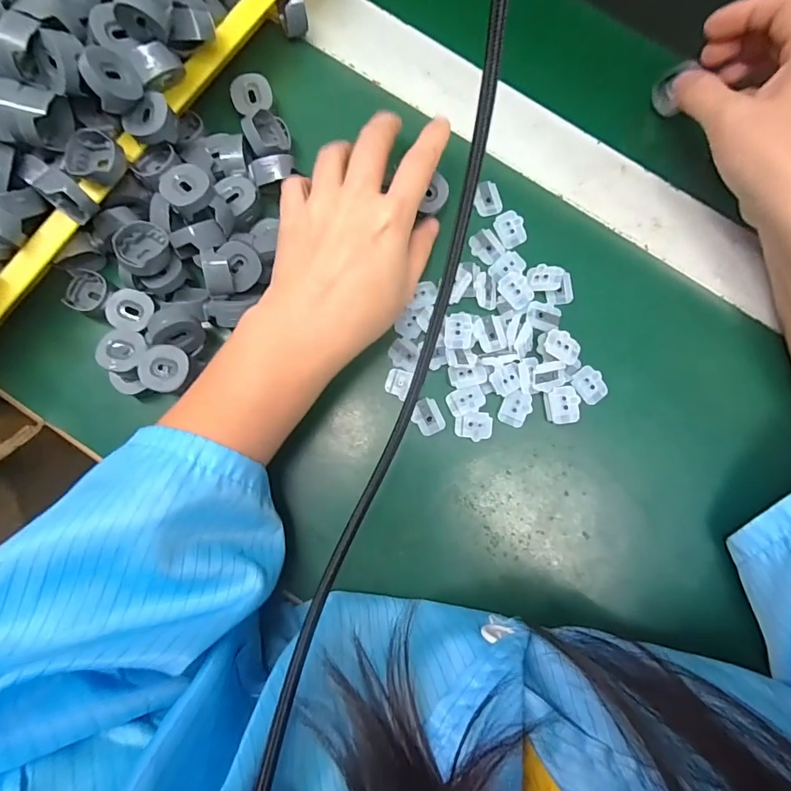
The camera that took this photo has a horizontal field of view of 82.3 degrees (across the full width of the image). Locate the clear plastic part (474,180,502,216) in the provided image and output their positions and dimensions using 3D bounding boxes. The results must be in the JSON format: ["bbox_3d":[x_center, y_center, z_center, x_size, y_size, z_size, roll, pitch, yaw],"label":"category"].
[{"bbox_3d":[0.058,-0.125,0.286,0.016,0.004,0.022,-12,83,-2],"label":"clear plastic part"}]

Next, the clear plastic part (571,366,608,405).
[{"bbox_3d":[0.118,-0.006,0.273,0.017,0.004,0.021,-40,84,-5],"label":"clear plastic part"}]

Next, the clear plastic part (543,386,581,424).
[{"bbox_3d":[0.099,0.006,0.268,0.020,0.008,0.022,0,82,0],"label":"clear plastic part"}]

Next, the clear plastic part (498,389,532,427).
[{"bbox_3d":[0.072,0.008,0.268,0.016,0.004,0.021,28,83,3],"label":"clear plastic part"}]

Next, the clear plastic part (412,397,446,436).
[{"bbox_3d":[0.019,0.013,0.270,0.017,0.005,0.021,-27,83,-4],"label":"clear plastic part"}]

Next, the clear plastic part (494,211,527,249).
[{"bbox_3d":[0.073,-0.105,0.284,0.018,0.004,0.021,-30,84,-4],"label":"clear plastic part"}]

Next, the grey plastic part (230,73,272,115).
[{"bbox_3d":[-0.090,-0.188,0.286,0.024,0.011,0.024,-8,83,-1],"label":"grey plastic part"}]

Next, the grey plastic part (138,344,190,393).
[{"bbox_3d":[-0.125,-0.015,0.242,0.028,0.007,0.024,18,83,2],"label":"grey plastic part"}]

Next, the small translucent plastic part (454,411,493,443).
[{"bbox_3d":[0.047,0.019,0.268,0.022,0.005,0.016,2,82,0],"label":"small translucent plastic part"}]

